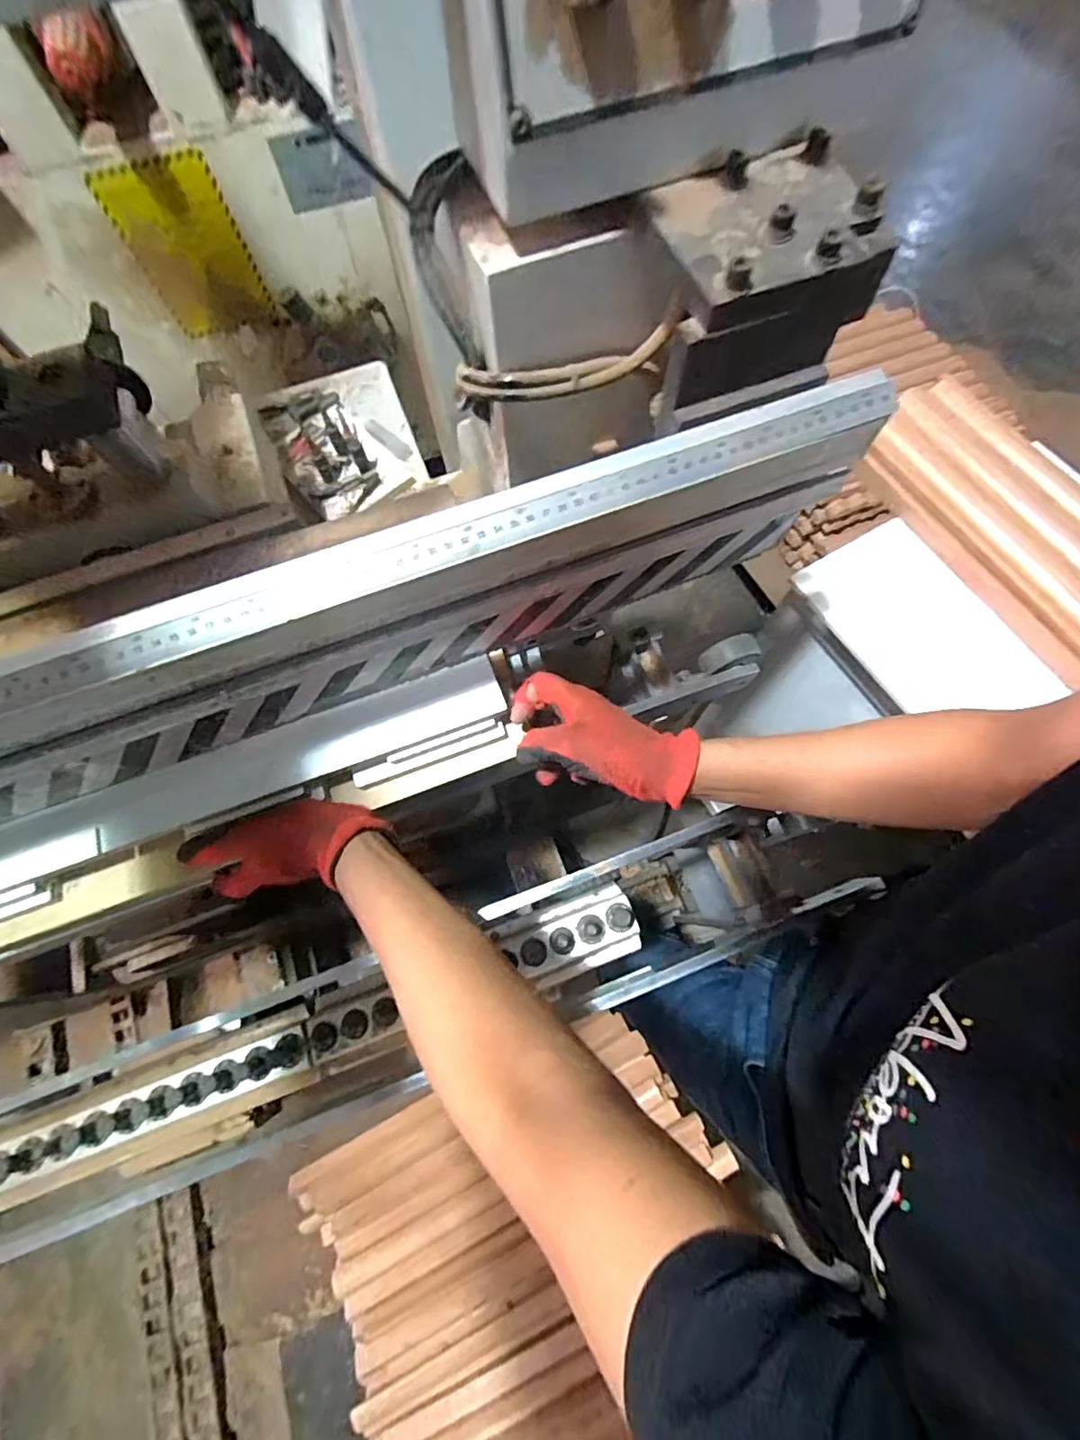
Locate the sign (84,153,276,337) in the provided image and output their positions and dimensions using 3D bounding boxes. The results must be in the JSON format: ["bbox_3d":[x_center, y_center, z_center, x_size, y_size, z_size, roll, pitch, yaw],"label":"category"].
[{"bbox_3d":[-0.714,-0.960,1.103,0.211,0.285,0.014,-19,68,-4],"label":"sign"}]

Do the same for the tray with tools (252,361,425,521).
[{"bbox_3d":[-0.280,-0.409,0.744,0.196,0.069,0.287,-25,72,-7],"label":"tray with tools"}]

